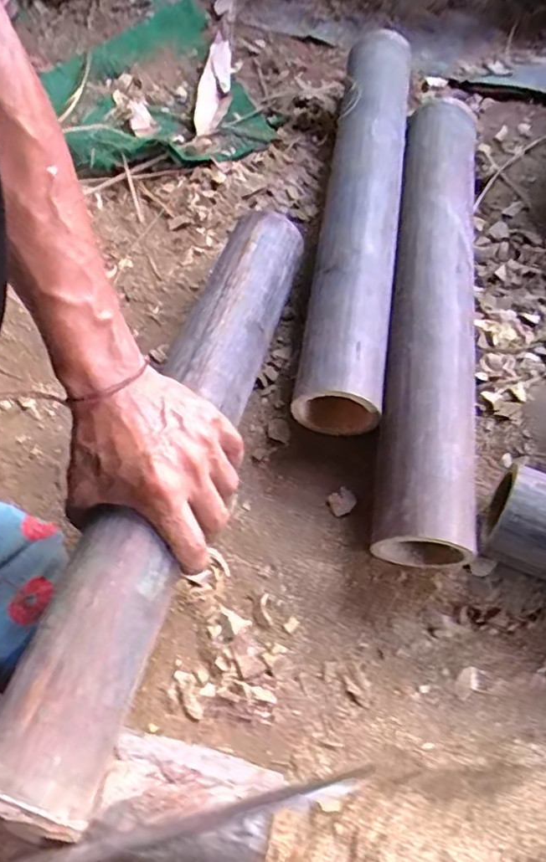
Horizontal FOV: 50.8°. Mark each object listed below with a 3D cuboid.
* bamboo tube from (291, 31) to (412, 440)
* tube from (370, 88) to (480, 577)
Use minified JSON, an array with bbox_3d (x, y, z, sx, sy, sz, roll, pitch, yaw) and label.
[{"bbox_3d":[0.089,-0.229,0.574,0.071,0.085,0.497,8,64,5],"label":"bamboo tube"},{"bbox_3d":[0.138,-0.101,0.518,0.068,0.080,0.439,8,64,5],"label":"tube"}]

